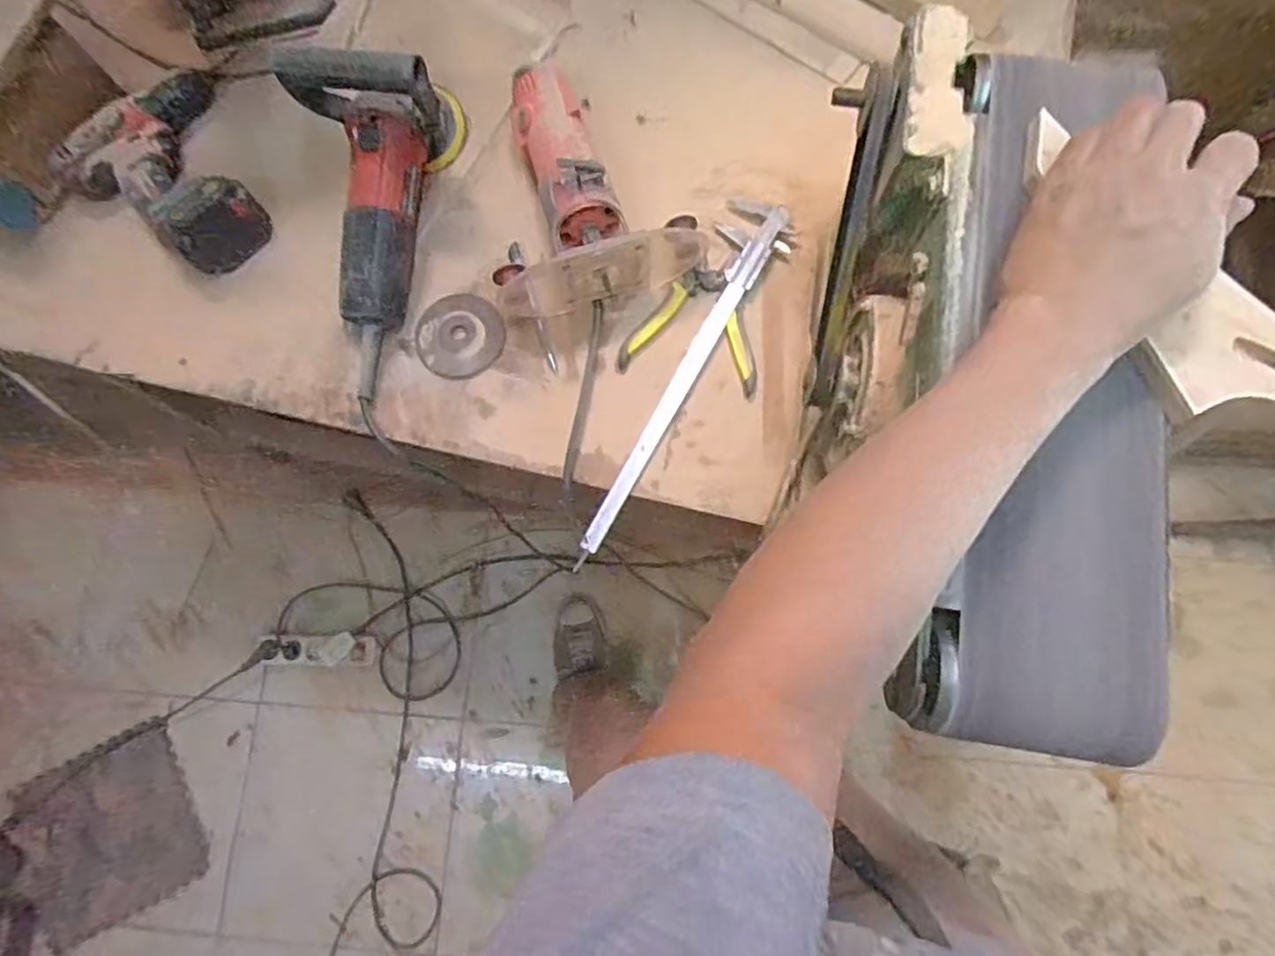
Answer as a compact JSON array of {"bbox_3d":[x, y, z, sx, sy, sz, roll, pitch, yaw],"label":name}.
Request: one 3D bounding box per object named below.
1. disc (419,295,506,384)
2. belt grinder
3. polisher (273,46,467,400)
[{"bbox_3d":[-0.175,-0.141,0.665,0.085,0.007,0.085,0,79,1],"label":"disc"},{"bbox_3d":[0.221,-0.065,0.458,0.168,0.195,0.429,-2,79,1],"label":"belt grinder"},{"bbox_3d":[-0.252,-0.239,0.634,0.117,0.159,0.316,9,95,3],"label":"polisher"}]

